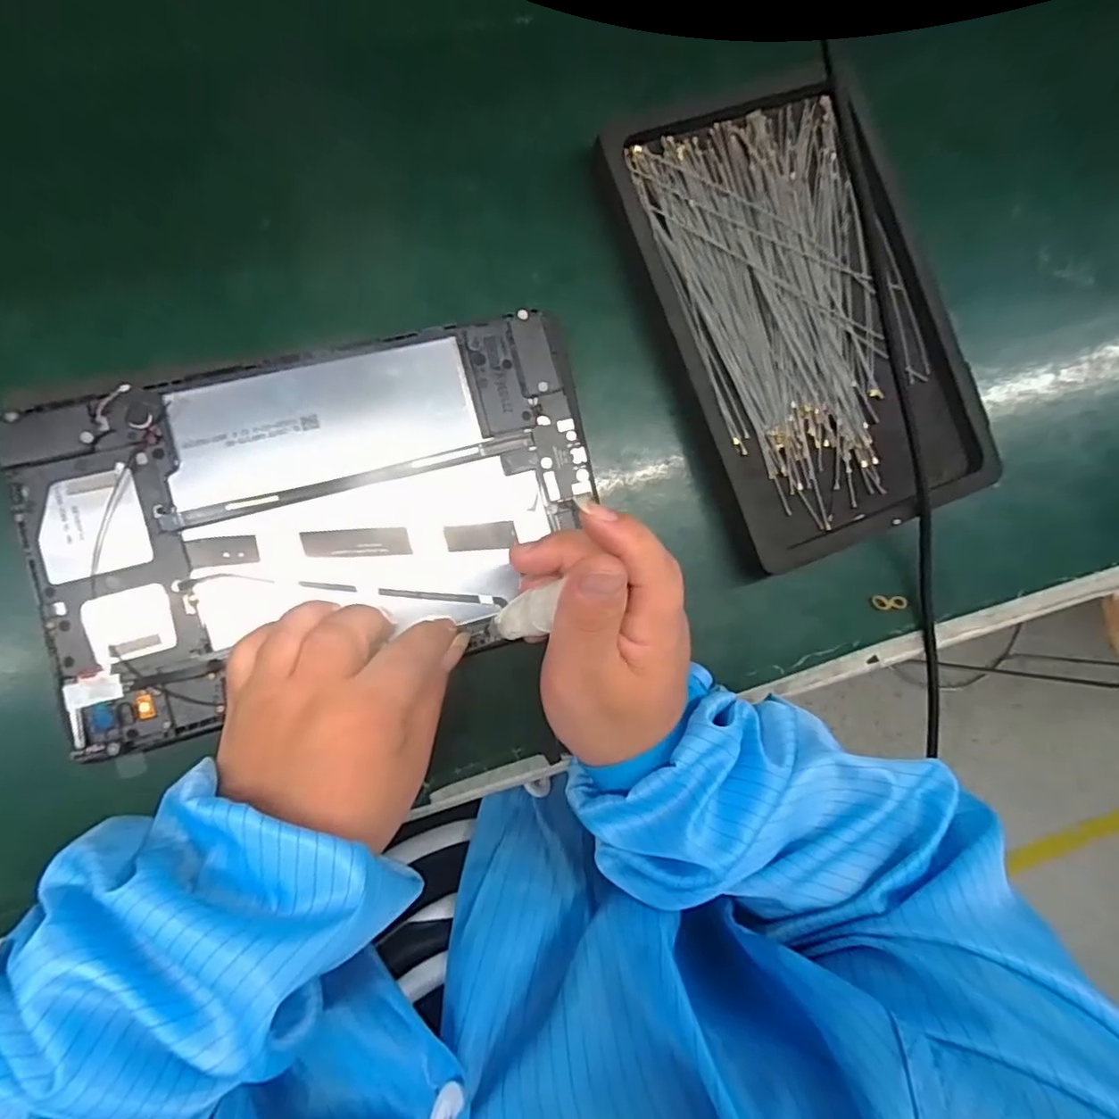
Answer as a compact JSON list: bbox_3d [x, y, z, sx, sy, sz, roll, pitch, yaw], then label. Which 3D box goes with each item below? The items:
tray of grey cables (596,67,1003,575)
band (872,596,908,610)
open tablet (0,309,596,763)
[{"bbox_3d":[0.132,-0.134,0.323,0.152,0.021,0.246,-23,93,-9],"label":"tray of grey cables"},{"bbox_3d":[0.188,0.025,0.334,0.019,0.004,0.008,2,88,-10],"label":"band"},{"bbox_3d":[-0.102,-0.021,0.268,0.240,0.008,0.146,-16,91,-10],"label":"open tablet"}]

